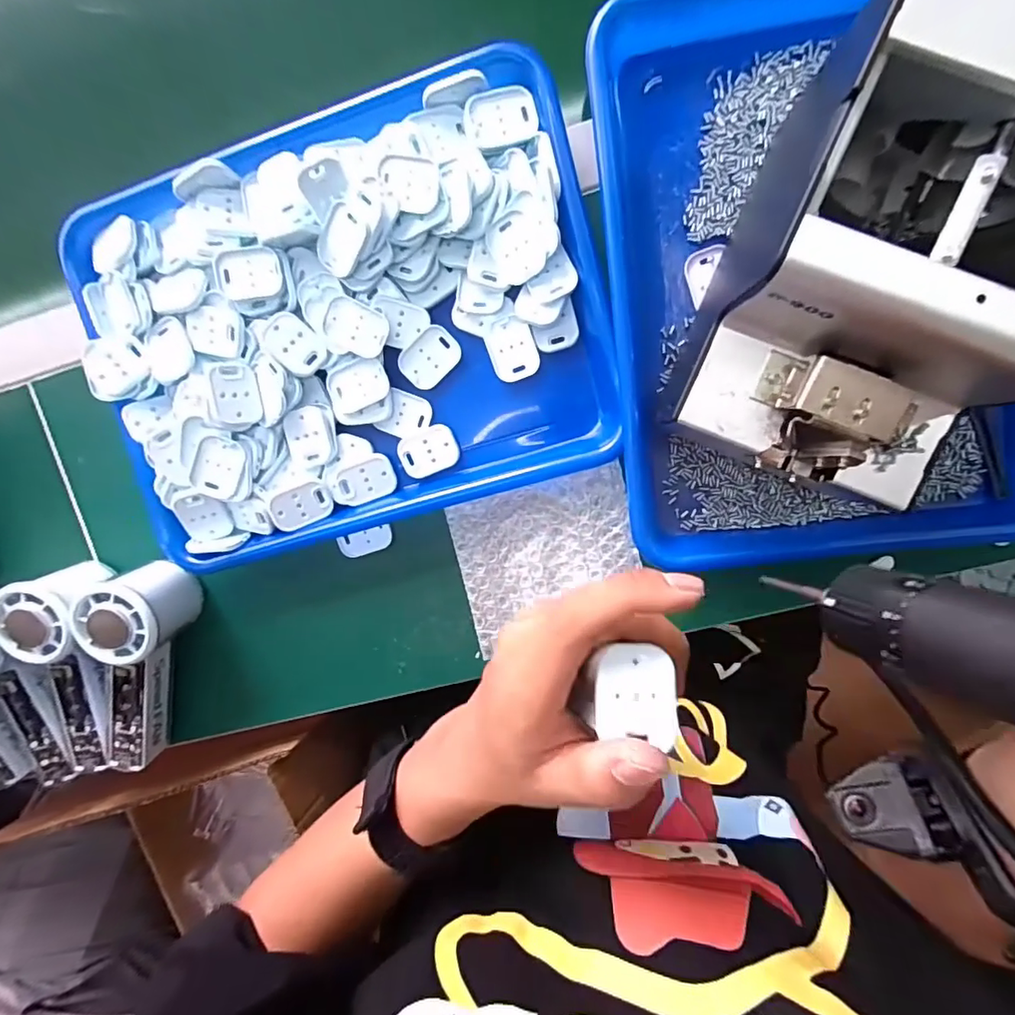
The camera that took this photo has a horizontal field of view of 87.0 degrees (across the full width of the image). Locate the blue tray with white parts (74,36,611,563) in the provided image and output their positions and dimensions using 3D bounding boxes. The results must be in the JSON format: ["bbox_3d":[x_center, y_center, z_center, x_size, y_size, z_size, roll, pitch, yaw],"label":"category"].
[{"bbox_3d":[-0.102,-0.112,0.345,0.318,0.042,0.244,-15,96,7],"label":"blue tray with white parts"}]

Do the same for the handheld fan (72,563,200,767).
[{"bbox_3d":[-0.274,0.116,0.385,0.052,0.054,0.160,19,99,3],"label":"handheld fan"}]

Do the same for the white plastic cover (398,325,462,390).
[{"bbox_3d":[-0.052,-0.100,0.355,0.041,0.006,0.029,-44,92,9],"label":"white plastic cover"}]

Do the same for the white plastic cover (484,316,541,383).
[{"bbox_3d":[0.004,-0.103,0.350,0.030,0.009,0.039,-21,95,8],"label":"white plastic cover"}]

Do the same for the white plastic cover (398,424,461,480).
[{"bbox_3d":[-0.053,-0.038,0.366,0.039,0.008,0.031,-24,95,8],"label":"white plastic cover"}]

